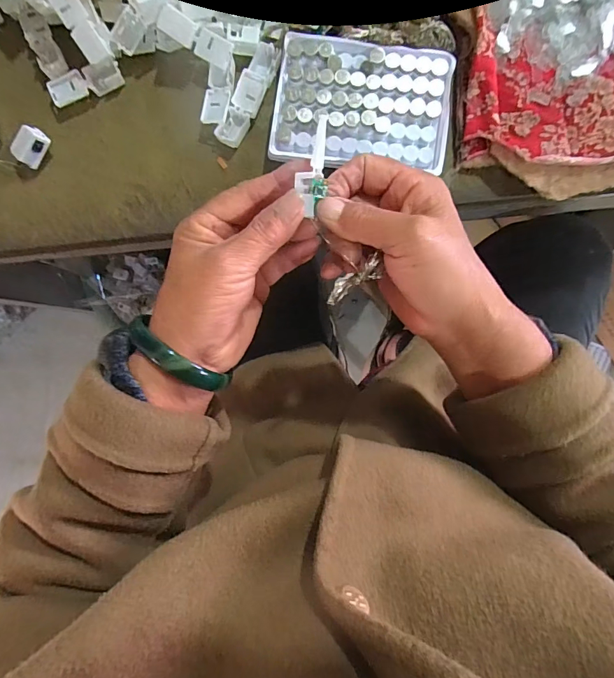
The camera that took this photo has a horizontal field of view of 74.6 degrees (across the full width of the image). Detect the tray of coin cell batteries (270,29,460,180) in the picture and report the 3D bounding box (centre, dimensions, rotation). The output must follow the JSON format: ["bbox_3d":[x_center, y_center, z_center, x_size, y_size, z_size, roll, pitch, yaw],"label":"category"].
[{"bbox_3d":[0.041,-0.175,0.305,0.128,0.019,0.090,7,91,1],"label":"tray of coin cell batteries"}]

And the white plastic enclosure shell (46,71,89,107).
[{"bbox_3d":[-0.184,-0.194,0.311,0.028,0.004,0.020,-25,100,-3],"label":"white plastic enclosure shell"}]

